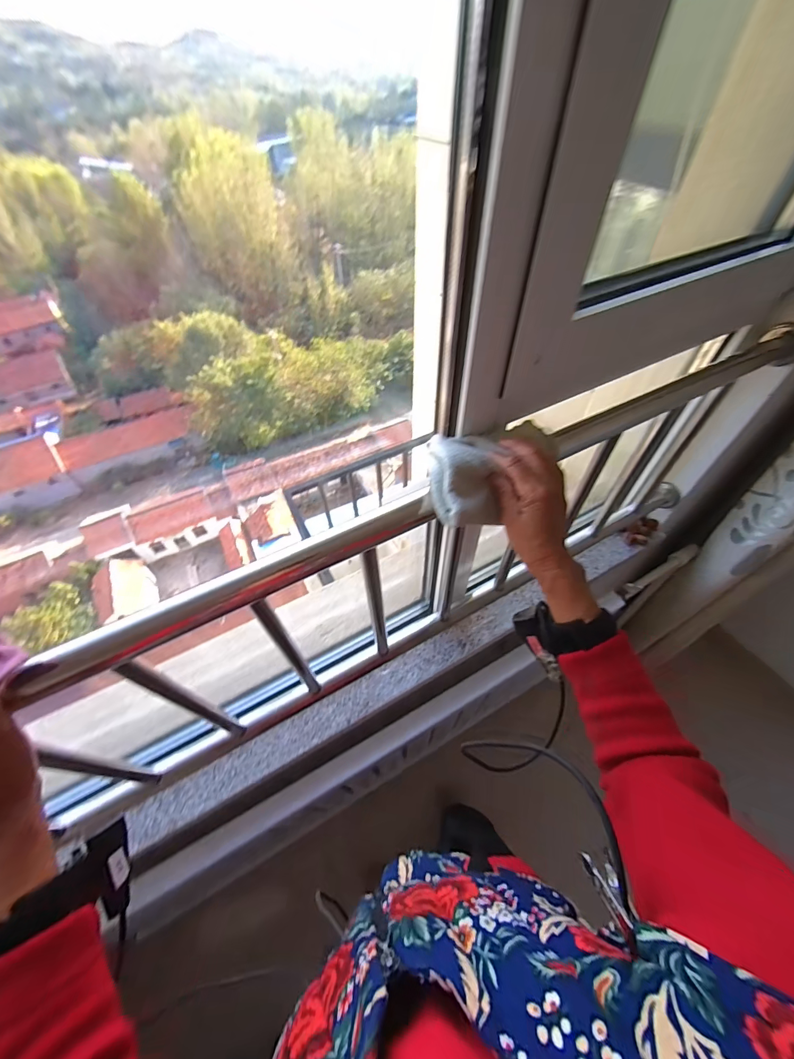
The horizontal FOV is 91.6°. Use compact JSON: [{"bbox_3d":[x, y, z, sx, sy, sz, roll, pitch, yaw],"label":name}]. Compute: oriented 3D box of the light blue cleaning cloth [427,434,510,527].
[{"bbox_3d":[0.072,-0.062,0.414,0.079,0.051,0.122,-1,52,0],"label":"light blue cleaning cloth"}]

